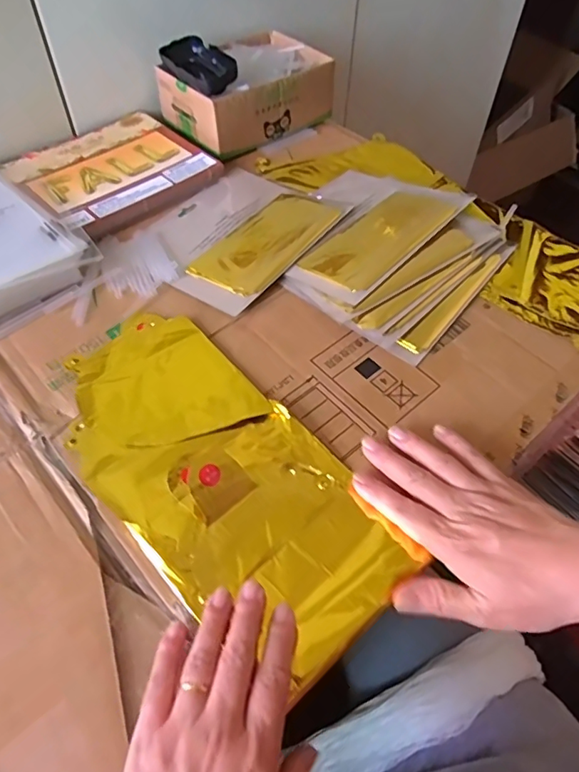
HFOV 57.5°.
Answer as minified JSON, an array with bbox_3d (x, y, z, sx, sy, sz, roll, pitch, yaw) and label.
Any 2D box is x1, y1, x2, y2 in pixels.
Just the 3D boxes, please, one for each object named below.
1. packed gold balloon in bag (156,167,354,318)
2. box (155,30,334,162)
[{"bbox_3d":[-0.052,-0.161,0.532,0.160,0.017,0.190,30,59,19],"label":"packed gold balloon in bag"},{"bbox_3d":[-0.051,-0.365,0.644,0.179,0.082,0.127,-34,62,-23],"label":"box"}]

